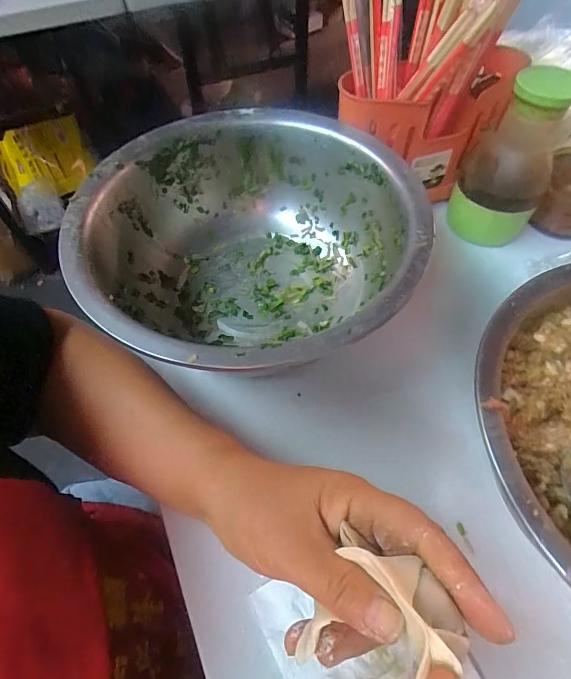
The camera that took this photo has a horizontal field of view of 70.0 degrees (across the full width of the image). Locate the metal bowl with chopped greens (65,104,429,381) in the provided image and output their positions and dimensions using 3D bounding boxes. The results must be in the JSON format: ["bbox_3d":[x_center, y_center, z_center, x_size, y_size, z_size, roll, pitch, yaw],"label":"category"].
[{"bbox_3d":[-0.026,-0.072,0.364,0.266,0.110,0.267,-1,58,1],"label":"metal bowl with chopped greens"}]

